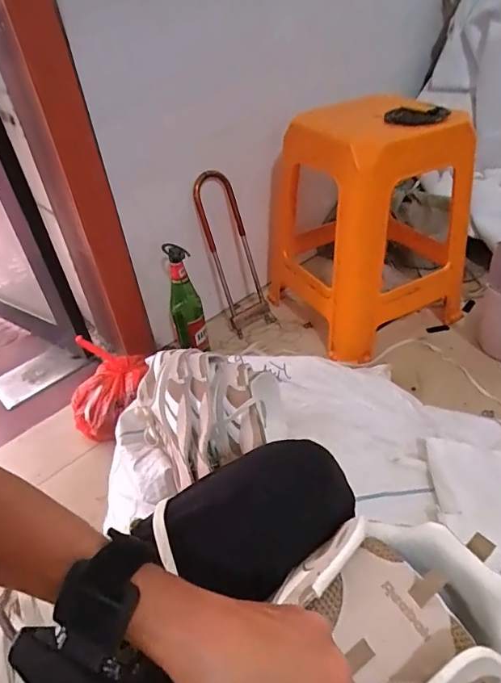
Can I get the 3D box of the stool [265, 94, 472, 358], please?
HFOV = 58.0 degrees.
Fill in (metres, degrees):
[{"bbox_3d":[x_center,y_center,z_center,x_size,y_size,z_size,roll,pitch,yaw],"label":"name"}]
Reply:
[{"bbox_3d":[0.249,-0.291,1.072,0.348,0.449,0.425,-23,43,-19],"label":"stool"}]

